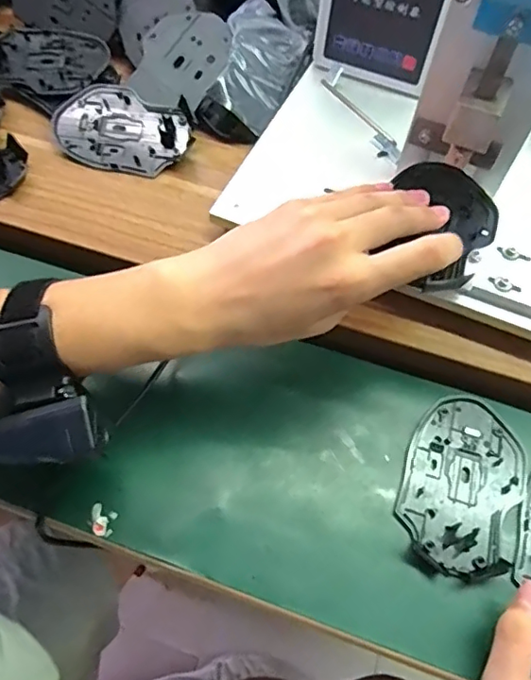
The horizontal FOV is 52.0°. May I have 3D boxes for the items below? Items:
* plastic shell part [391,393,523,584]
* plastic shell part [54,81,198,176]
[{"bbox_3d":[0.129,0.090,0.351,0.072,0.014,0.114,25,68,8],"label":"plastic shell part"},{"bbox_3d":[-0.117,-0.177,0.452,0.108,0.015,0.072,18,67,5],"label":"plastic shell part"}]

